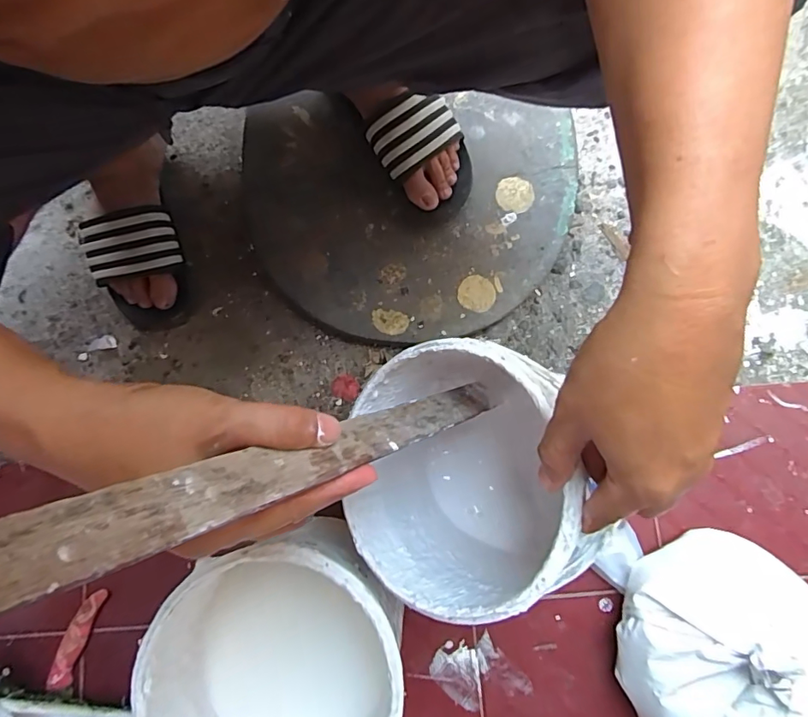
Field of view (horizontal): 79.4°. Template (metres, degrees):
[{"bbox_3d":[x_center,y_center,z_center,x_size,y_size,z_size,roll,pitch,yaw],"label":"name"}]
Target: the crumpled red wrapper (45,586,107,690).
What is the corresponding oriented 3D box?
[{"bbox_3d":[-0.331,0.283,0.492,0.019,0.019,0.099,19,77,6],"label":"crumpled red wrapper"}]

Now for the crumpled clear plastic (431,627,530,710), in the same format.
[{"bbox_3d":[0.074,0.318,0.488,0.068,0.005,0.084,-42,79,-8],"label":"crumpled clear plastic"}]

